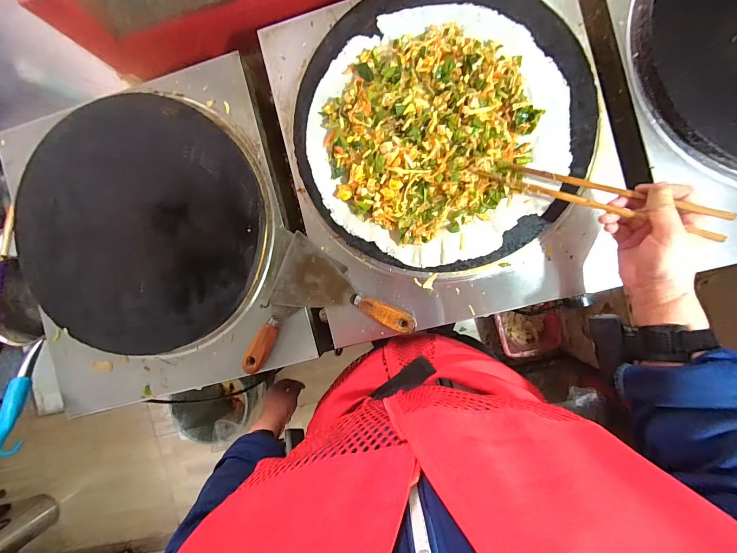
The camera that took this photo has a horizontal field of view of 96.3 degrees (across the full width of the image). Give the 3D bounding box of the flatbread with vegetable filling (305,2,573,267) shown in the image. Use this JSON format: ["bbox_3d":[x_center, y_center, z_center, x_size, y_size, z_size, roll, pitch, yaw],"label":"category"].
[{"bbox_3d":[0.084,-0.188,0.434,0.320,0.041,0.319,0,90,7],"label":"flatbread with vegetable filling"}]

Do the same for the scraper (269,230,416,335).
[{"bbox_3d":[-0.037,0.031,0.477,0.209,0.031,0.105,26,93,7],"label":"scraper"}]

